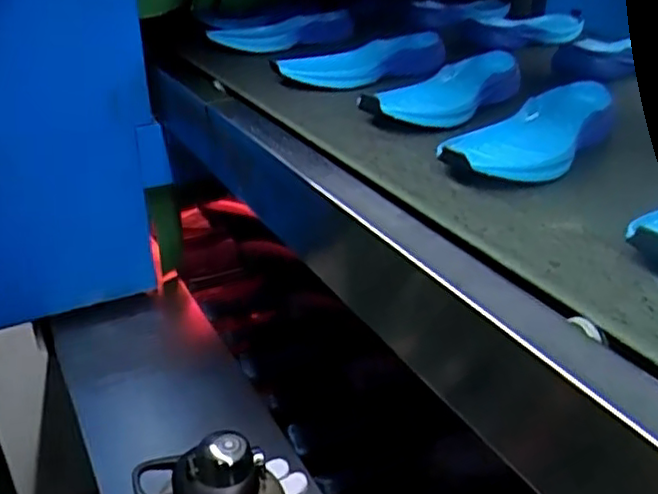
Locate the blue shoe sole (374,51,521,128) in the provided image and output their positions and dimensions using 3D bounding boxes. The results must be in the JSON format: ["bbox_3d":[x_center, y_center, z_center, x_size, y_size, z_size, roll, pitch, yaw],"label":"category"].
[{"bbox_3d":[0.154,-0.191,0.806,0.088,0.038,0.219,19,37,36],"label":"blue shoe sole"}]

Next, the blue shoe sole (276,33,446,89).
[{"bbox_3d":[0.055,-0.256,0.933,0.106,0.054,0.246,22,39,39],"label":"blue shoe sole"}]

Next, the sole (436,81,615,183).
[{"bbox_3d":[0.215,-0.117,0.671,0.091,0.038,0.251,21,39,38],"label":"sole"}]

